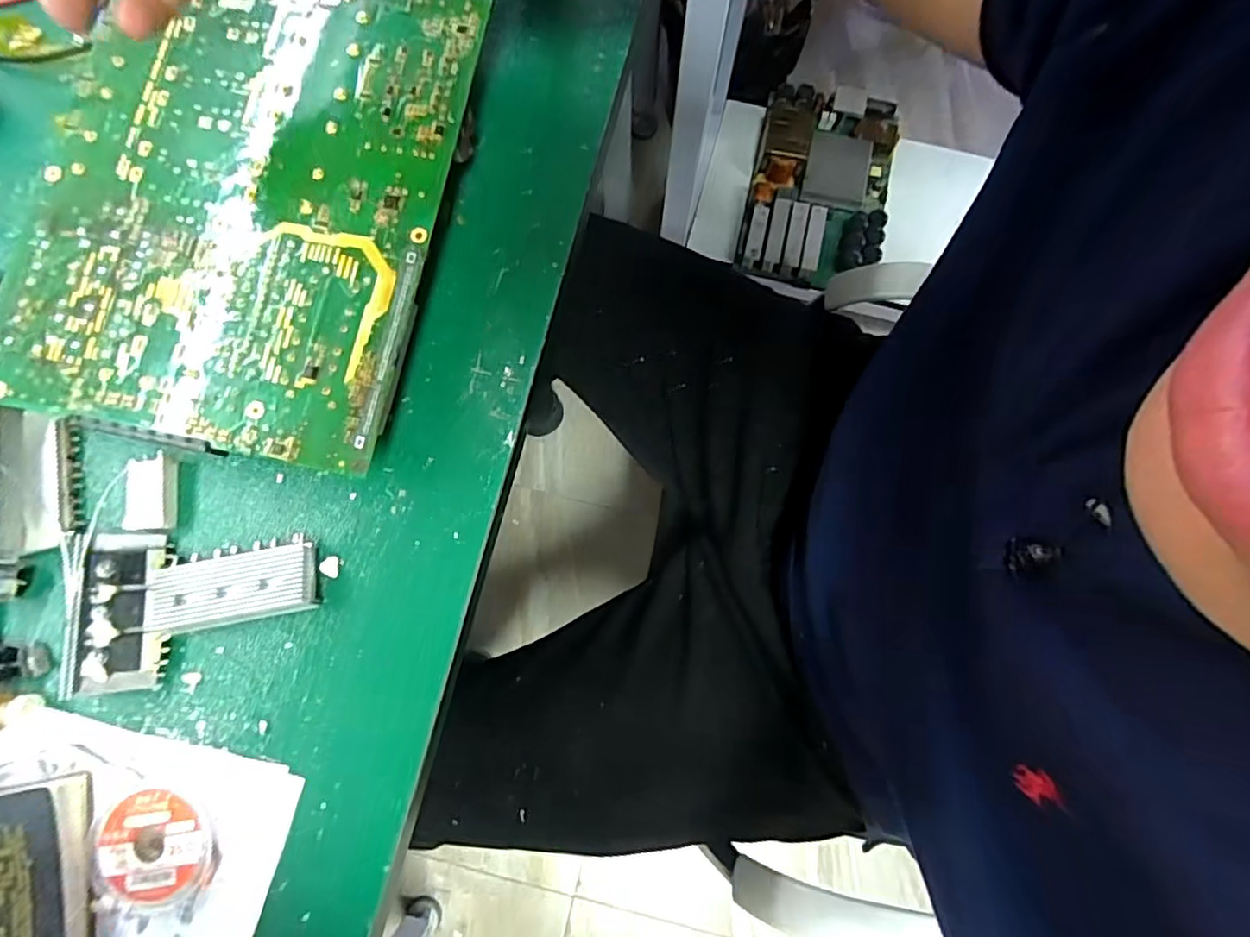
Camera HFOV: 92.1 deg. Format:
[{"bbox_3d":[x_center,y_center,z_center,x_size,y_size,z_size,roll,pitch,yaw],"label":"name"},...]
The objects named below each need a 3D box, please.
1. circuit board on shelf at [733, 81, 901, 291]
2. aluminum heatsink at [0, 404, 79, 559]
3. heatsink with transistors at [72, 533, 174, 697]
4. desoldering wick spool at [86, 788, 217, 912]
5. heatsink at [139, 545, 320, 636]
[{"bbox_3d":[0.311,-0.455,0.948,0.218,0.064,0.341,13,79,2],"label":"circuit board on shelf"},{"bbox_3d":[-0.285,0.005,0.284,0.033,0.027,0.068,-15,79,-3],"label":"aluminum heatsink"},{"bbox_3d":[-0.230,0.065,0.275,0.033,0.017,0.069,5,74,-39],"label":"heatsink with transistors"},{"bbox_3d":[-0.204,0.162,0.259,0.054,0.009,0.047,-10,79,-2],"label":"desoldering wick spool"},{"bbox_3d":[-0.182,0.055,0.278,0.074,0.019,0.032,-8,79,-2],"label":"heatsink"}]

